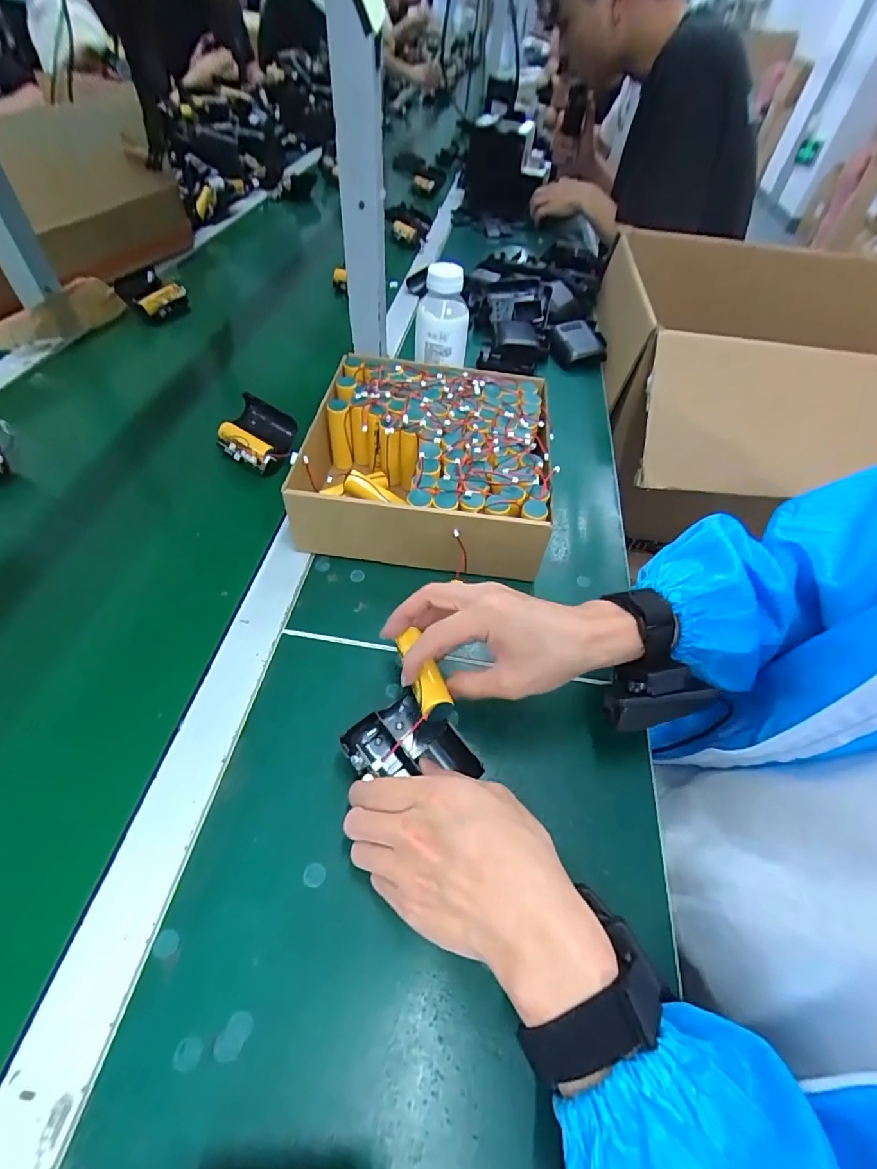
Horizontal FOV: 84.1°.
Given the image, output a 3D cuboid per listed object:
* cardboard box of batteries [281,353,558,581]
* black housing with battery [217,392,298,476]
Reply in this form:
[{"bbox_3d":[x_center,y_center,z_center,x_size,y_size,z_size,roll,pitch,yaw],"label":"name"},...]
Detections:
[{"bbox_3d":[-0.013,-0.127,0.496,0.231,0.084,0.230,8,51,1],"label":"cardboard box of batteries"},{"bbox_3d":[-0.195,-0.160,0.528,0.090,0.047,0.059,32,55,19],"label":"black housing with battery"}]

